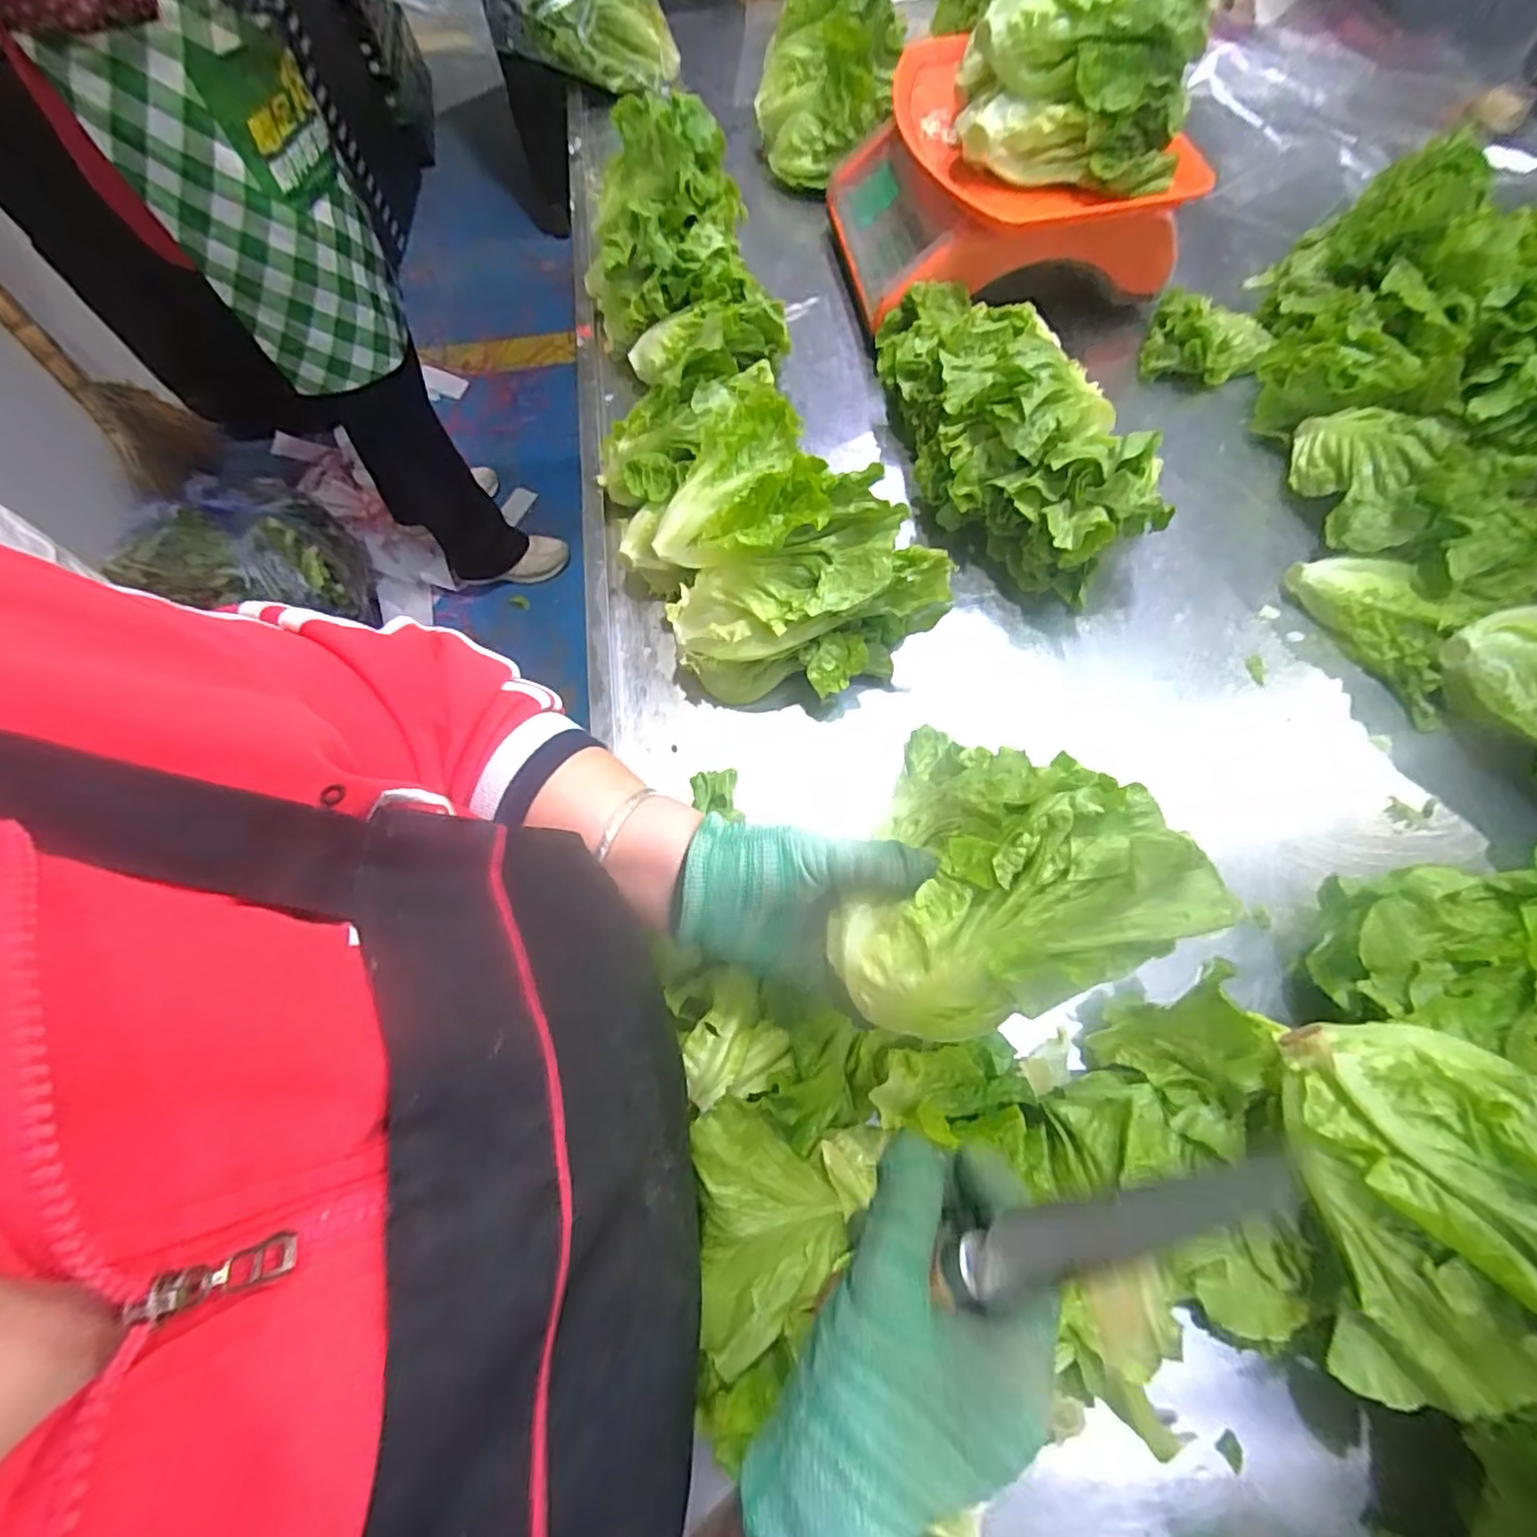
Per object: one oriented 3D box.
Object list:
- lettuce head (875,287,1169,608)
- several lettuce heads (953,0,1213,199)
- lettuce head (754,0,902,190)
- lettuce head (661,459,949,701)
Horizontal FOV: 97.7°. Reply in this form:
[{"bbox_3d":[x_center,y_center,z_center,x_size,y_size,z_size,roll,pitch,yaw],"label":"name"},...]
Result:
[{"bbox_3d":[0.186,-0.296,0.563,0.138,0.124,0.332,-20,67,-6],"label":"lettuce head"},{"bbox_3d":[0.248,-0.581,0.541,0.168,0.124,0.160,0,67,3],"label":"several lettuce heads"},{"bbox_3d":[0.063,-0.783,0.739,0.160,0.158,0.185,6,67,5],"label":"lettuce head"},{"bbox_3d":[0.027,-0.115,0.491,0.190,0.132,0.100,-15,67,-4],"label":"lettuce head"}]

